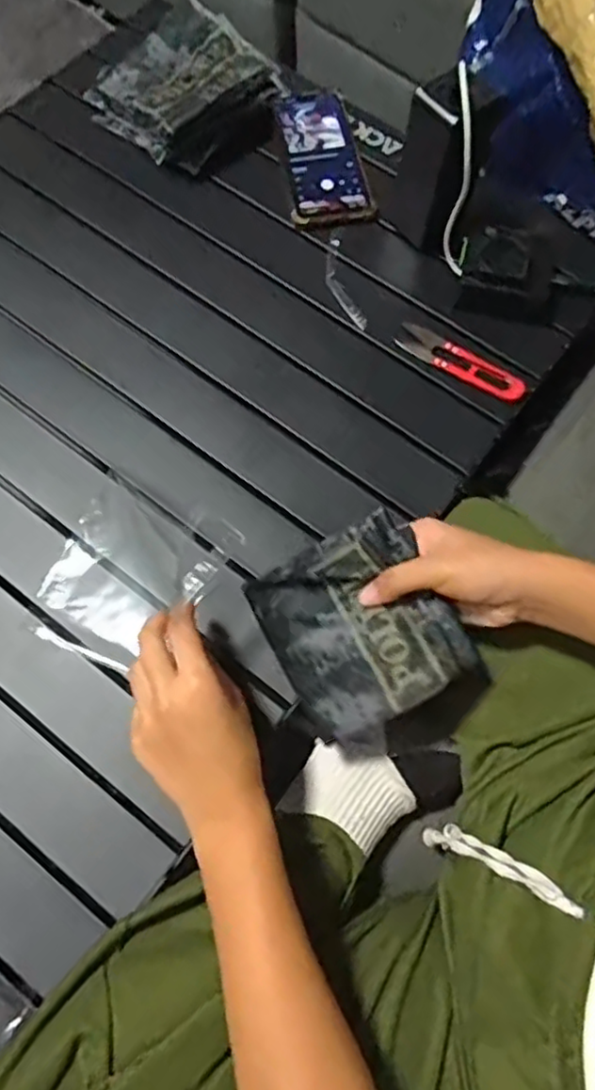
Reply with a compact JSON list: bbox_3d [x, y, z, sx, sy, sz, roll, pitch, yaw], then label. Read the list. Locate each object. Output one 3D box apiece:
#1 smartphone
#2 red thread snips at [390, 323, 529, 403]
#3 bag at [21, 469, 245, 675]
[{"bbox_3d":[0.027,-0.376,0.642,0.078,0.017,0.167,-6,70,-4],"label":"smartphone"},{"bbox_3d":[0.140,-0.158,0.568,0.118,0.007,0.030,33,72,10],"label":"red thread snips"},{"bbox_3d":[-0.125,0.020,0.492,0.117,0.021,0.135,22,71,7],"label":"bag"}]

